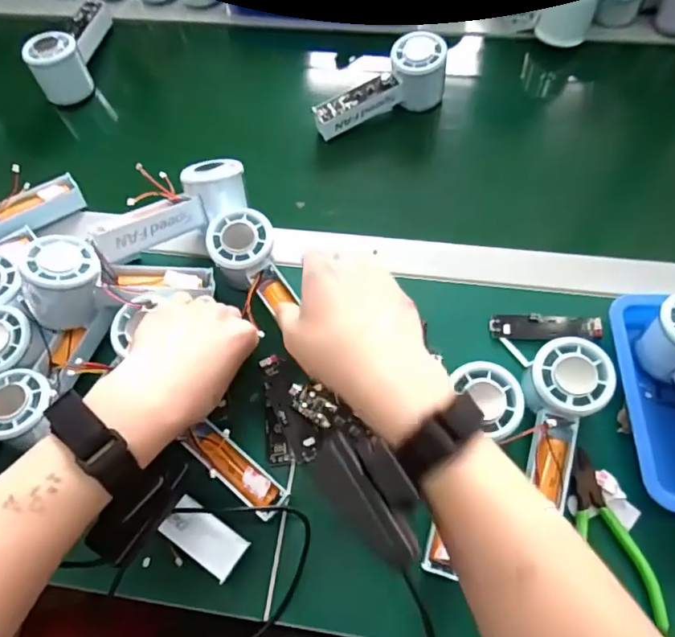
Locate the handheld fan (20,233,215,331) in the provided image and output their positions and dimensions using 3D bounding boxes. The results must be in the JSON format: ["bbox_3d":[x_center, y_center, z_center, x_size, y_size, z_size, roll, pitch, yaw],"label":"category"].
[{"bbox_3d":[-0.183,-0.030,0.461,0.147,0.065,0.061,-1,61,-23],"label":"handheld fan"}]

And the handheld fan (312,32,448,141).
[{"bbox_3d":[0.041,-0.249,0.578,0.149,0.058,0.055,-22,64,-7],"label":"handheld fan"}]

